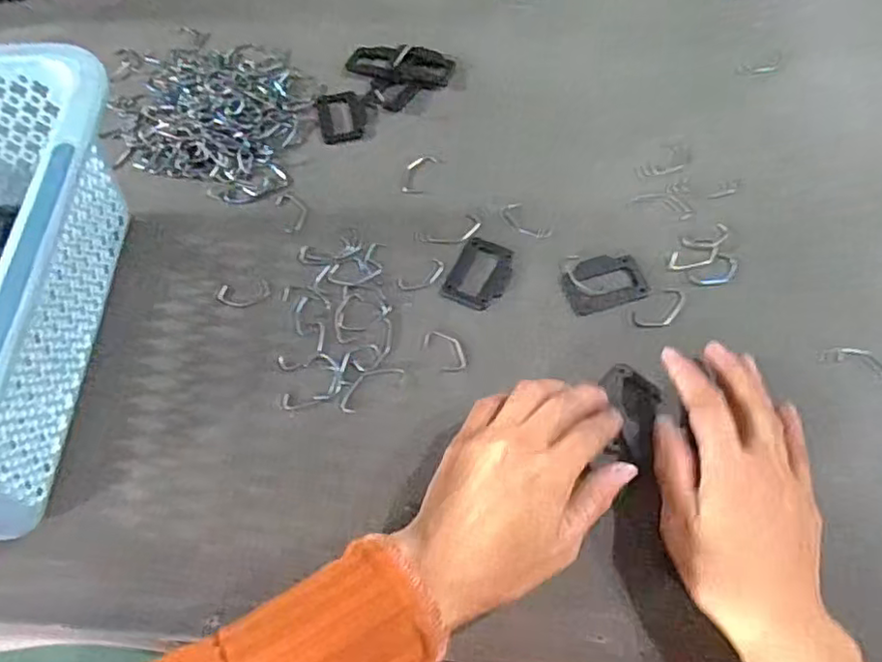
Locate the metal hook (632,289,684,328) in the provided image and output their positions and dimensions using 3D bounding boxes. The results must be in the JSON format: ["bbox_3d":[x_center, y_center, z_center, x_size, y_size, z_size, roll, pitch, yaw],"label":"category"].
[{"bbox_3d":[0.141,-0.013,0.400,0.039,0.004,0.020,-32,63,-15],"label":"metal hook"}]

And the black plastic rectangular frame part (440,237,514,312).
[{"bbox_3d":[0.027,-0.038,0.421,0.038,0.004,0.051,22,64,15],"label":"black plastic rectangular frame part"}]

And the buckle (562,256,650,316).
[{"bbox_3d":[0.107,-0.033,0.411,0.052,0.004,0.038,-15,60,-6],"label":"buckle"}]

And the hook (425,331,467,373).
[{"bbox_3d":[0.003,0.012,0.399,0.020,0.004,0.033,-33,64,-15],"label":"hook"}]

